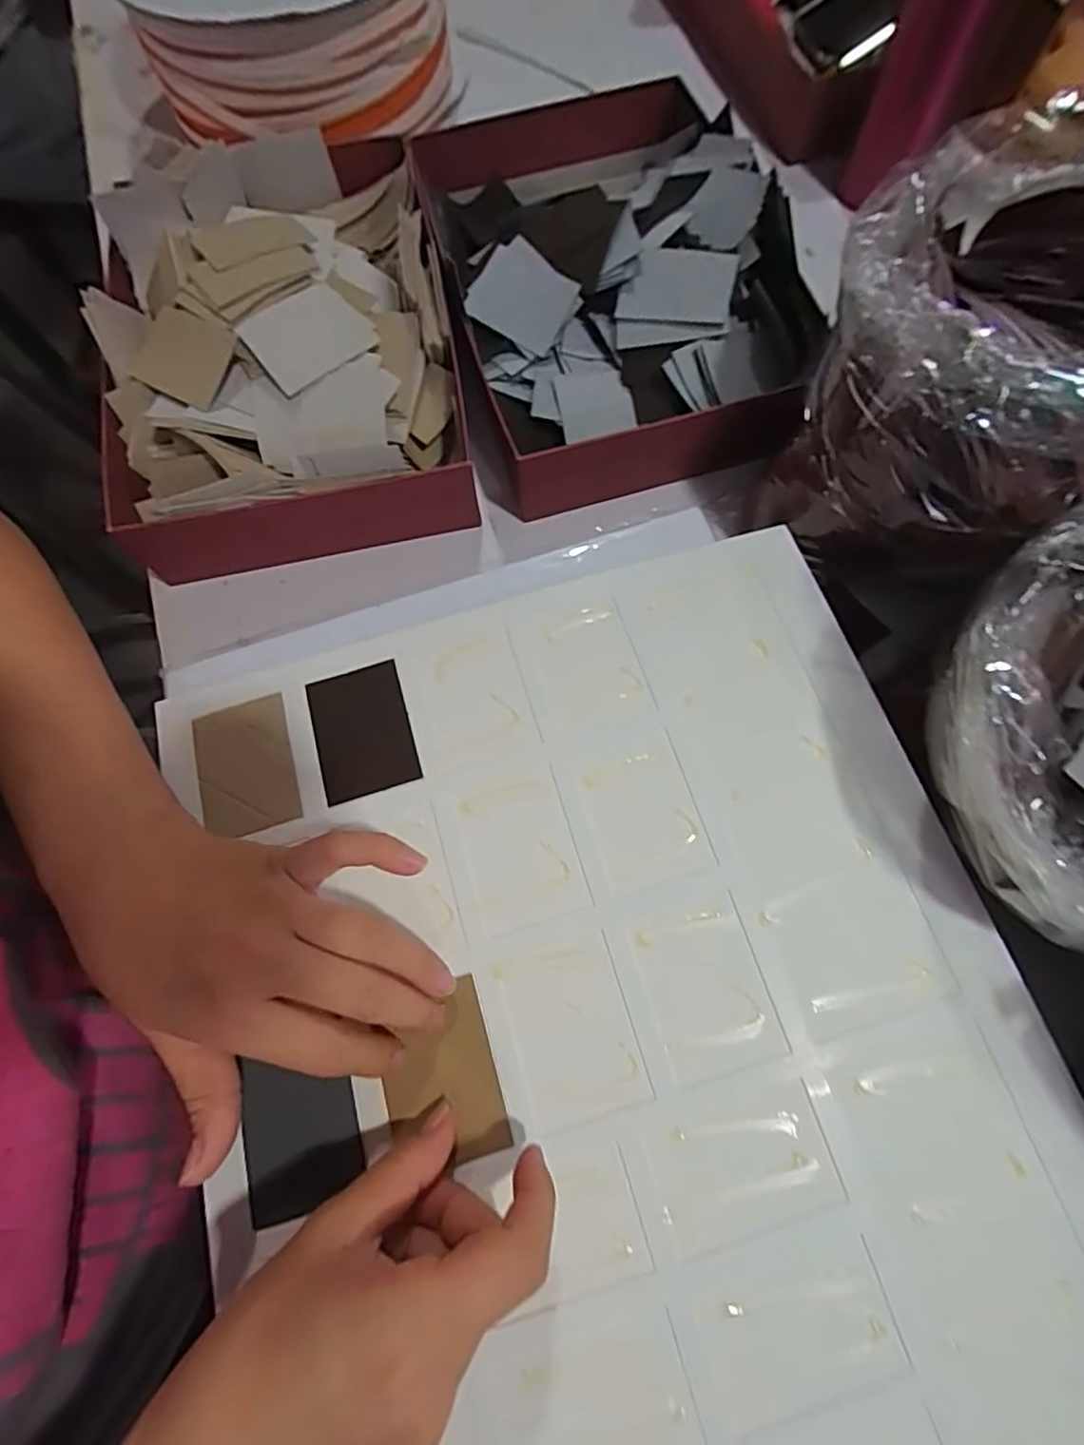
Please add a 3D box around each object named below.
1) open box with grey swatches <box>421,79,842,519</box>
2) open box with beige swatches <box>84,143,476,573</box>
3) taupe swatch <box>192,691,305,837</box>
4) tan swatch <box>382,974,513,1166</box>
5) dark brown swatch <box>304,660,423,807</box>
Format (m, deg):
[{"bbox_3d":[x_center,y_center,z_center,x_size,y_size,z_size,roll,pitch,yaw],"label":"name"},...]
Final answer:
[{"bbox_3d":[0.045,-0.301,0.430,0.218,0.066,0.304,-11,72,-1],"label":"open box with grey swatches"},{"bbox_3d":[-0.174,-0.260,0.419,0.218,0.075,0.310,-11,72,-1],"label":"open box with beige swatches"},{"bbox_3d":[-0.149,0.023,0.316,0.048,0.004,0.069,-19,67,-3],"label":"taupe swatch"},{"bbox_3d":[-0.043,0.149,0.266,0.046,0.004,0.065,-15,70,-9],"label":"tan swatch"},{"bbox_3d":[-0.090,0.004,0.317,0.047,0.004,0.067,-17,67,-5],"label":"dark brown swatch"}]

